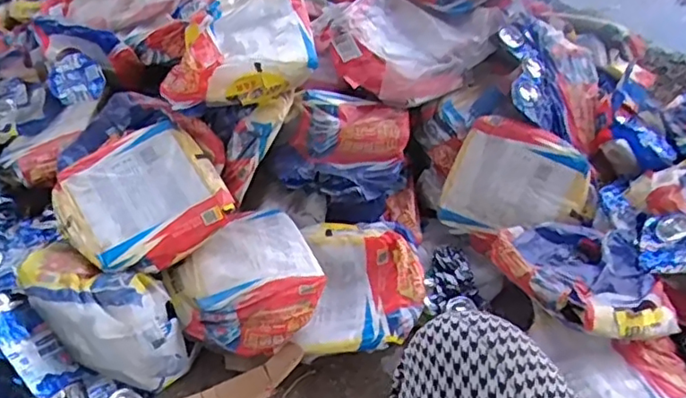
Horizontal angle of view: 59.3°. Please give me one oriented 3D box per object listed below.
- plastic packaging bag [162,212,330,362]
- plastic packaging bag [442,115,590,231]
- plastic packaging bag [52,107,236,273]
[{"bbox_3d":[-0.160,0.135,1.000,0.233,0.080,0.227,-22,51,-21],"label":"plastic packaging bag"},{"bbox_3d":[0.310,-0.030,1.074,0.239,0.036,0.214,16,82,12],"label":"plastic packaging bag"},{"bbox_3d":[-0.333,0.001,1.019,0.255,0.061,0.243,-29,70,-18],"label":"plastic packaging bag"}]

